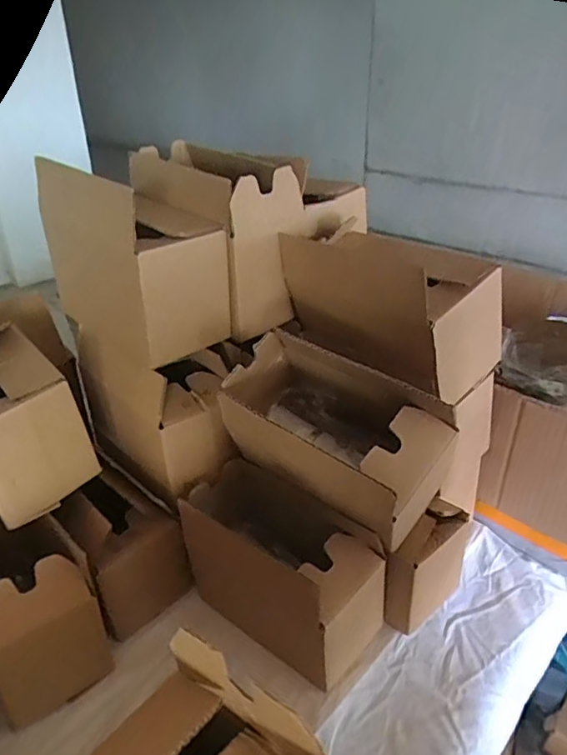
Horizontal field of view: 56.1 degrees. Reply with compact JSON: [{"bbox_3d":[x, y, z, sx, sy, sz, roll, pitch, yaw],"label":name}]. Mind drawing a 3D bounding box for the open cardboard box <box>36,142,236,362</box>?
[{"bbox_3d":[-0.138,-0.118,0.522,0.113,0.147,0.172,-24,38,-33],"label":"open cardboard box"}]

